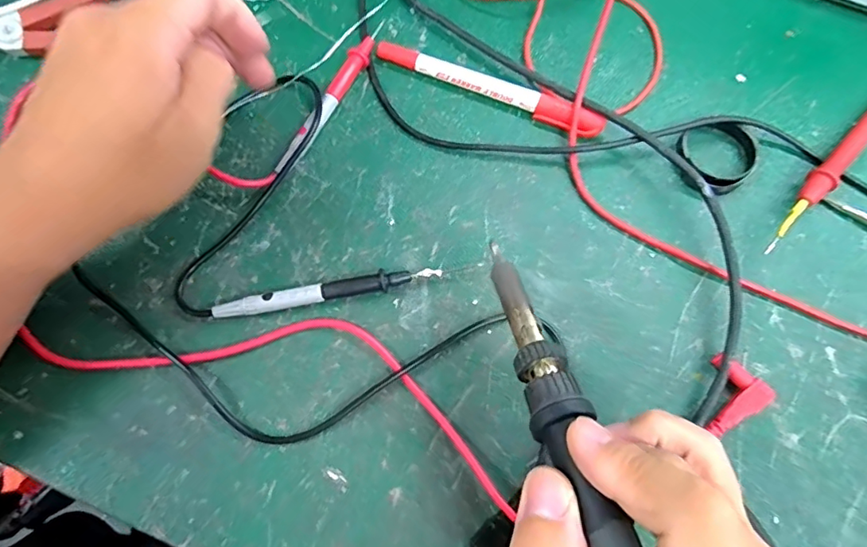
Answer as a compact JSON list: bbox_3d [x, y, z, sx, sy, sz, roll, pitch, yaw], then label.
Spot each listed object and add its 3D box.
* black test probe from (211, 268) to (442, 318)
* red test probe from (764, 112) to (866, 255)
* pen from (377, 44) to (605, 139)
[{"bbox_3d":[-0.054,0.010,0.274,0.114,0.011,0.010,-10,73,-3],"label":"black test probe"},{"bbox_3d":[0.225,-0.064,0.296,0.012,0.015,0.154,44,78,12],"label":"red test probe"},{"bbox_3d":[0.032,-0.109,0.311,0.136,0.012,0.014,25,75,8],"label":"pen"}]

